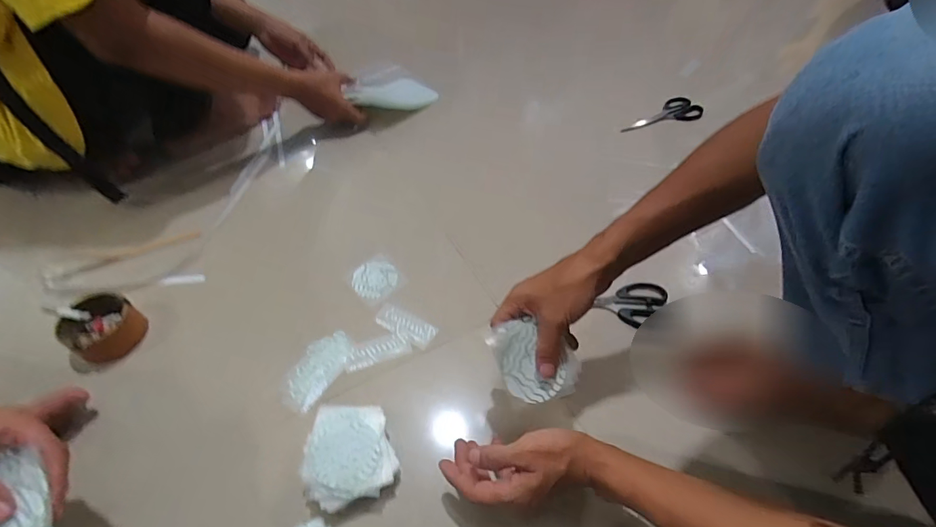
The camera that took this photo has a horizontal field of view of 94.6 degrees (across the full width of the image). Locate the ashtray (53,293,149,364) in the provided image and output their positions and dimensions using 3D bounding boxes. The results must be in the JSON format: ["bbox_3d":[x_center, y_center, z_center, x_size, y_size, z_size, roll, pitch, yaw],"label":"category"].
[{"bbox_3d":[-0.481,0.084,0.571,0.081,0.048,0.077,1,50,-1],"label":"ashtray"}]

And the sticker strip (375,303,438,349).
[{"bbox_3d":[-0.086,0.085,0.606,0.088,0.010,0.037,28,49,15],"label":"sticker strip"}]

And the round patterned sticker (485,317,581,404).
[{"bbox_3d":[0.071,0.101,0.465,0.084,0.018,0.087,-21,94,-8],"label":"round patterned sticker"}]

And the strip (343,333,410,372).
[{"bbox_3d":[-0.122,0.115,0.575,0.084,0.009,0.036,-21,54,-18],"label":"strip"}]

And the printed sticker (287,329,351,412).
[{"bbox_3d":[-0.196,0.137,0.567,0.056,0.007,0.107,19,52,14],"label":"printed sticker"}]

